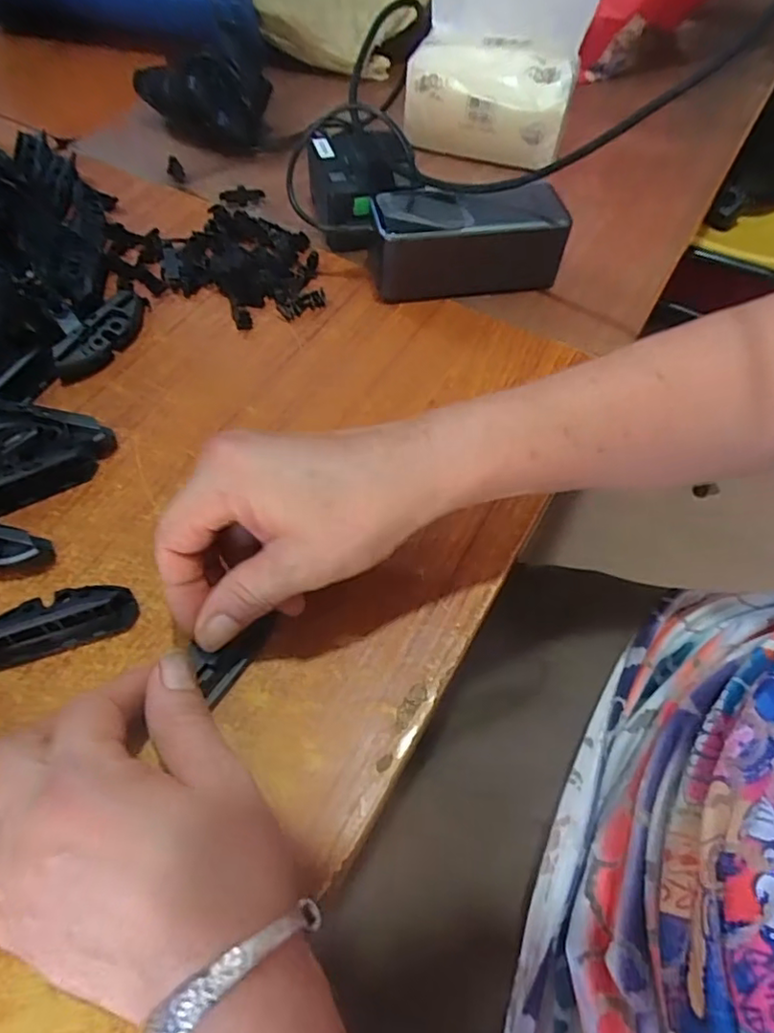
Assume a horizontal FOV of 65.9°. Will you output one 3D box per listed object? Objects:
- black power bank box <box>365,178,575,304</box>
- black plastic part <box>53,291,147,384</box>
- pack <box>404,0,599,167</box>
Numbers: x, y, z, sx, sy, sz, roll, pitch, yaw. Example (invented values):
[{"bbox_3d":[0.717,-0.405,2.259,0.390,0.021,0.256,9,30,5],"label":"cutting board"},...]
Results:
[{"bbox_3d":[0.055,-0.189,0.415,0.130,0.056,0.058,-3,58,-4],"label":"black power bank box"},{"bbox_3d":[-0.181,-0.115,0.381,0.016,0.024,0.071,24,60,13],"label":"black plastic part"},{"bbox_3d":[0.088,-0.368,0.488,0.131,0.118,0.055,17,59,8],"label":"pack"}]

